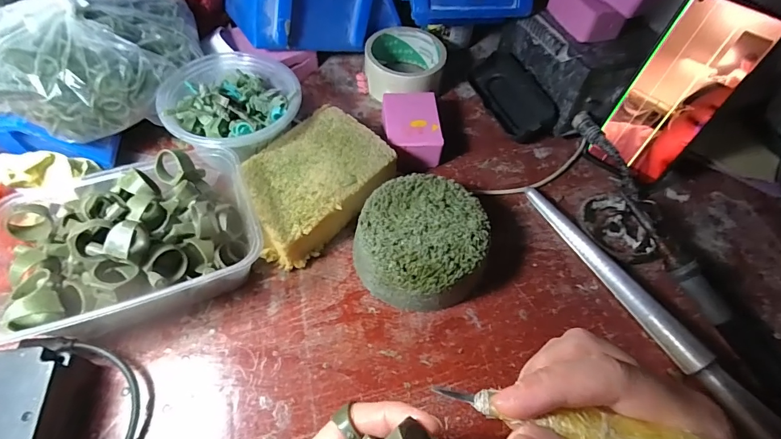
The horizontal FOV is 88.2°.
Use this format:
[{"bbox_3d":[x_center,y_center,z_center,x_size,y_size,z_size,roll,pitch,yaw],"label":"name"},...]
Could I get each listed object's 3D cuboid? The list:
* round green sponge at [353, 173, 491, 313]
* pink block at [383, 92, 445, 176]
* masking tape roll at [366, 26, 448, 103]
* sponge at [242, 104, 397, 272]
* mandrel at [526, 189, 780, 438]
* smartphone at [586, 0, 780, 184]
[{"bbox_3d":[0.026,0.018,0.326,0.099,0.044,0.101,1,57,-2],"label":"round green sponge"},{"bbox_3d":[0.020,-0.084,0.392,0.051,0.034,0.077,-3,57,-5],"label":"pink block"},{"bbox_3d":[0.016,-0.167,0.442,0.081,0.044,0.081,1,57,-2],"label":"masking tape roll"},{"bbox_3d":[-0.065,-0.027,0.348,0.095,0.045,0.131,37,63,19],"label":"sponge"},{"bbox_3d":[0.190,0.062,0.320,0.021,0.020,0.233,-27,62,-19],"label":"mandrel"},{"bbox_3d":[0.242,-0.106,0.349,0.071,0.157,0.007,36,43,19],"label":"smartphone"}]

